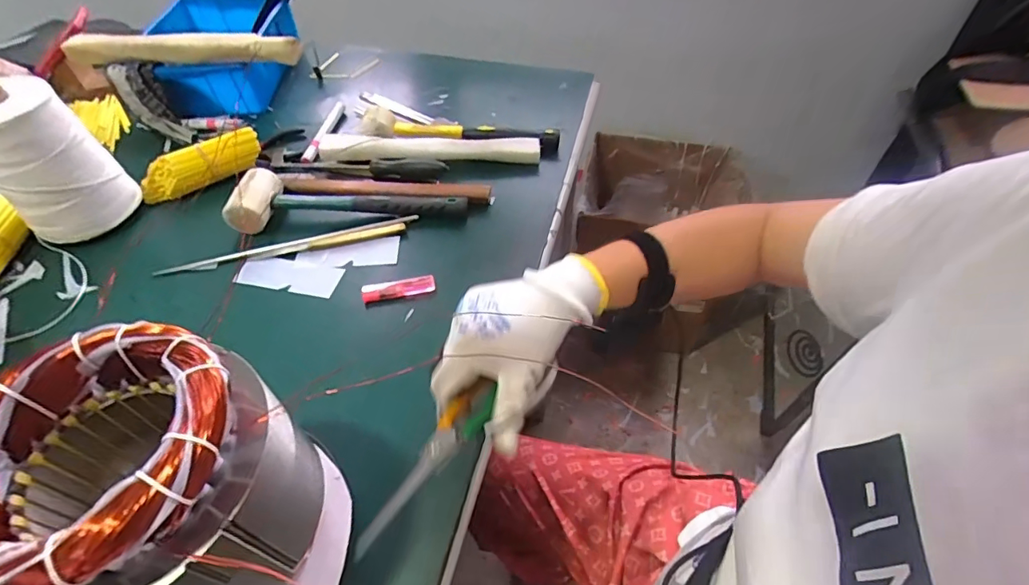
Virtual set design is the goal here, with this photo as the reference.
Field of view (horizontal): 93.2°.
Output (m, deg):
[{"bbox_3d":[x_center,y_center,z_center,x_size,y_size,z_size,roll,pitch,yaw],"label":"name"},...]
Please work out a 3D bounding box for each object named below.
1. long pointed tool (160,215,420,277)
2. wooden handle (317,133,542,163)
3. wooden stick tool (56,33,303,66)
[{"bbox_3d":[-0.261,-0.053,0.572,0.288,0.009,0.021,-13,69,-7],"label":"long pointed tool"},{"bbox_3d":[-0.112,-0.195,0.663,0.292,0.039,0.033,-3,51,-2],"label":"wooden handle"},{"bbox_3d":[-0.472,-0.343,0.685,0.332,0.036,0.024,0,51,1],"label":"wooden stick tool"}]

